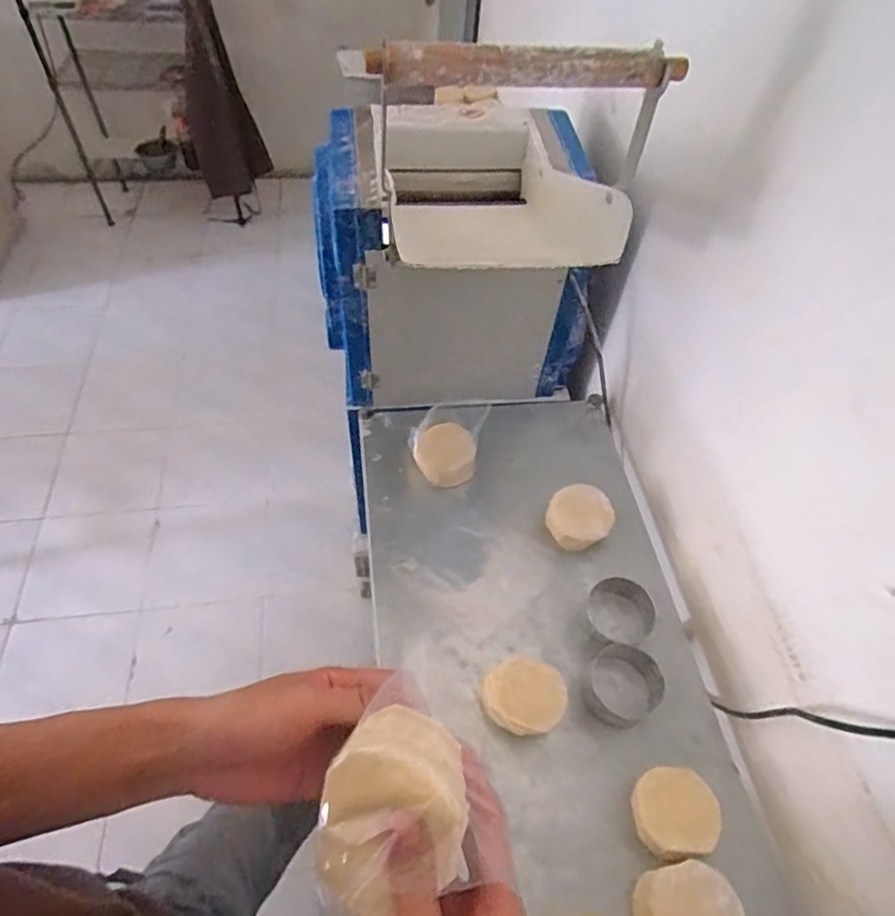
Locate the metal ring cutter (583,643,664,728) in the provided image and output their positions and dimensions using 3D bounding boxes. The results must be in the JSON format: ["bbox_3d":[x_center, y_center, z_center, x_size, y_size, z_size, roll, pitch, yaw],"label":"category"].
[{"bbox_3d":[0.198,0.257,0.682,0.077,0.054,0.084,-9,55,-11],"label":"metal ring cutter"}]

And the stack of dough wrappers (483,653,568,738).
[{"bbox_3d":[0.085,0.268,0.669,0.089,0.050,0.079,13,53,6],"label":"stack of dough wrappers"}]

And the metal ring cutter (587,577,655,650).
[{"bbox_3d":[0.206,0.190,0.734,0.079,0.053,0.079,2,53,-3],"label":"metal ring cutter"}]

